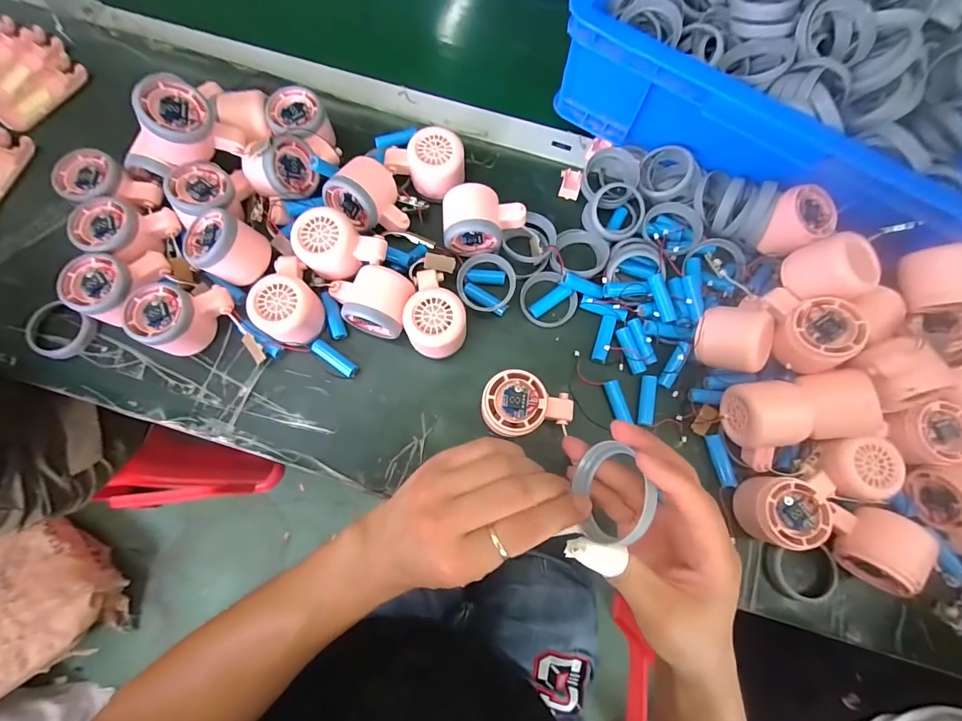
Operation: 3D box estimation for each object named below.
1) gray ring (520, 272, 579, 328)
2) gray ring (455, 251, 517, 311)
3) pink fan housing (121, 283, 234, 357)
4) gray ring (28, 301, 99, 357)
[{"bbox_3d":[0.070,-0.063,0.437,0.056,0.014,0.058,0,77,-1],"label":"gray ring"},{"bbox_3d":[0.005,-0.079,0.424,0.059,0.011,0.057,1,99,4],"label":"gray ring"},{"bbox_3d":[-0.285,-0.048,0.397,0.057,0.052,0.074,38,79,7],"label":"pink fan housing"},{"bbox_3d":[-0.422,-0.029,0.416,0.059,0.011,0.051,23,77,4],"label":"gray ring"}]

